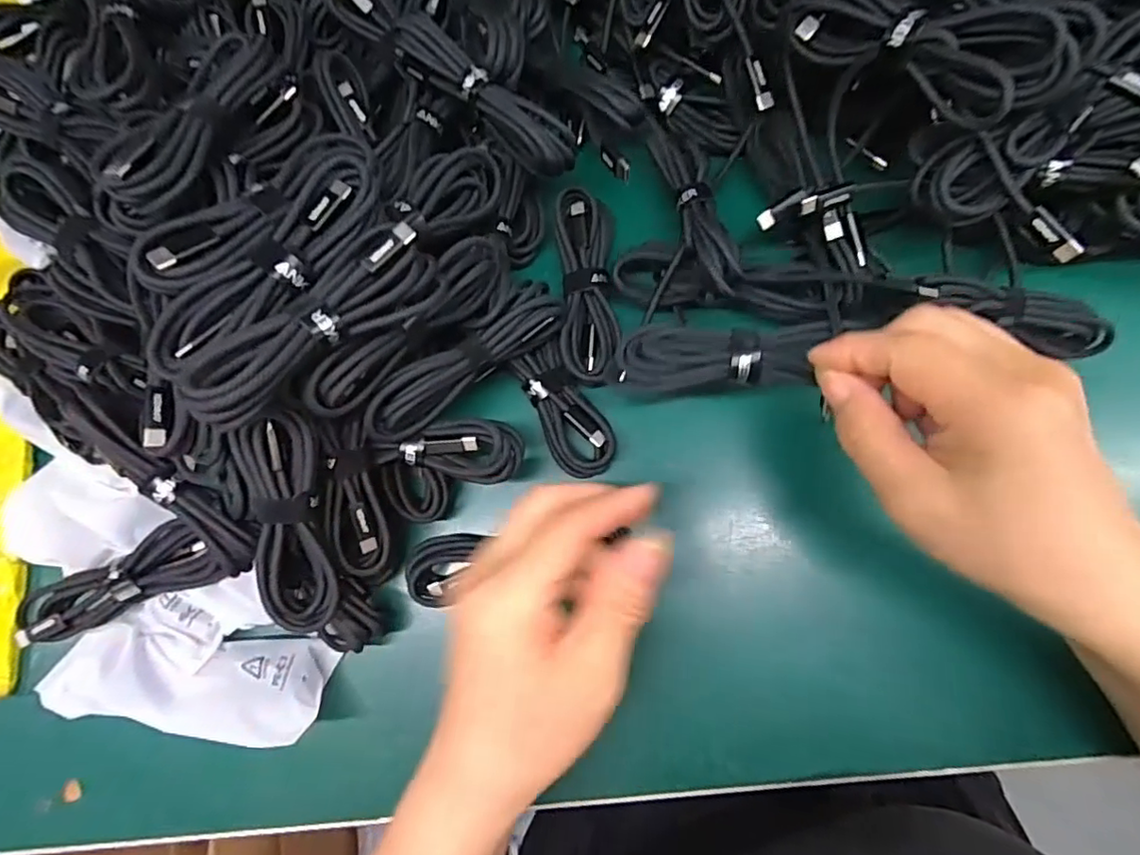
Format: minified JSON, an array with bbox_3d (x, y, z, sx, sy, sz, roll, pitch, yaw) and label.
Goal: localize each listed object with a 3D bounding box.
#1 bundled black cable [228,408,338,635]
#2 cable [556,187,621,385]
[{"bbox_3d":[-0.127,0.042,0.260,0.031,0.019,0.101,-2,104,5],"label":"bundled black cable"},{"bbox_3d":[0.010,-0.077,0.319,0.031,0.023,0.109,-3,81,5],"label":"cable"}]

